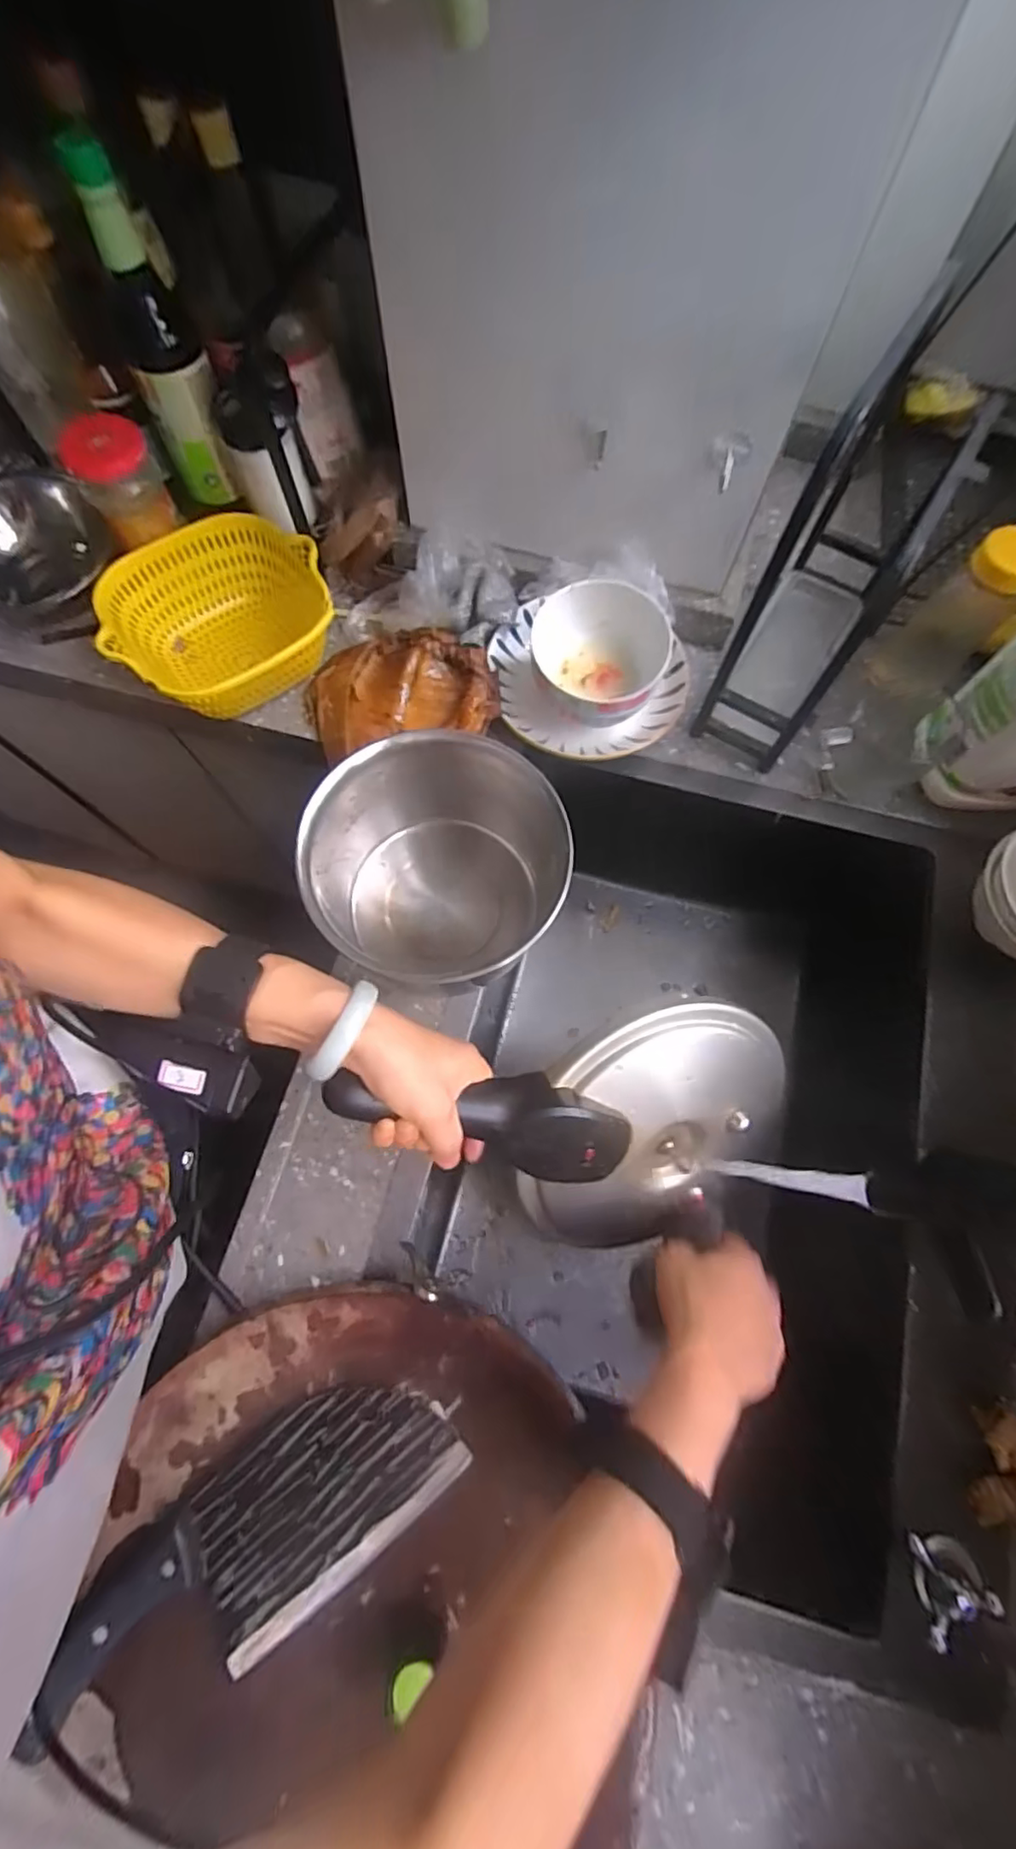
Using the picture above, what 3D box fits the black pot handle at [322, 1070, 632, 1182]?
[{"bbox_3d":[-0.014,0.121,0.387,0.193,0.029,0.059,16,72,-16],"label":"black pot handle"}]

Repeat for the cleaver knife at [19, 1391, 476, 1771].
[{"bbox_3d":[-0.140,0.352,0.343,0.227,0.029,0.089,-35,76,-11],"label":"cleaver knife"}]

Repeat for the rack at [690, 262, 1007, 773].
[{"bbox_3d":[0.259,-0.284,0.464,0.082,0.253,0.226,30,75,8],"label":"rack"}]

